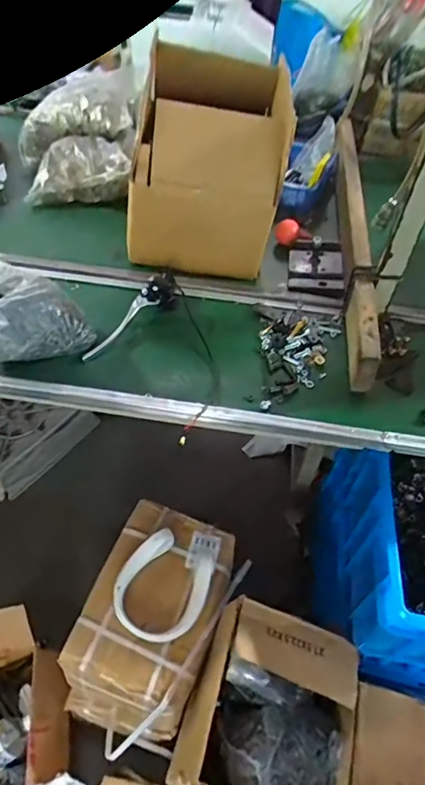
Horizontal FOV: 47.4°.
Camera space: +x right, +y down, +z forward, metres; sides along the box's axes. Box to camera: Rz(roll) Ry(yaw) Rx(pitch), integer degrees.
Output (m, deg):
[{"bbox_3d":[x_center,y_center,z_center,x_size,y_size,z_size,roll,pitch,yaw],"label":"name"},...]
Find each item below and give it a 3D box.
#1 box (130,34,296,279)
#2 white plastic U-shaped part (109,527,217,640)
[{"bbox_3d":[-0.004,-0.444,0.938,0.250,0.273,0.356,5,49,-1],"label":"box"},{"bbox_3d":[-0.092,0.365,0.924,0.170,0.046,0.197,17,50,10],"label":"white plastic U-shaped part"}]

